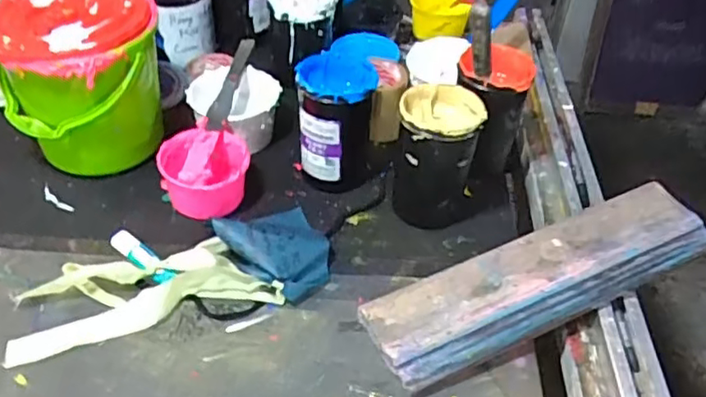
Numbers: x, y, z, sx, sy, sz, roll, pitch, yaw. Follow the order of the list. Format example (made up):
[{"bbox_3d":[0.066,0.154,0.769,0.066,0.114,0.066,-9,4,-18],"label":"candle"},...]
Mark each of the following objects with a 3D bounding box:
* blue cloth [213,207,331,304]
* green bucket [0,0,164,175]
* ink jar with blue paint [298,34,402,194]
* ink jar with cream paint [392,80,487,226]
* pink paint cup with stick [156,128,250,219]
[{"bbox_3d":[-0.093,0.048,0.762,0.121,0.048,0.160,-17,48,-22],"label":"blue cloth"},{"bbox_3d":[-0.360,-0.152,0.850,0.198,0.200,0.179,-14,47,-20],"label":"green bucket"},{"bbox_3d":[-0.021,-0.102,0.840,0.101,0.144,0.100,4,44,-2],"label":"ink jar with blue paint"},{"bbox_3d":[0.102,-0.049,0.790,0.096,0.158,0.095,3,44,-3],"label":"ink jar with cream paint"},{"bbox_3d":[-0.194,-0.029,0.835,0.109,0.087,0.103,3,44,-3],"label":"pink paint cup with stick"}]

